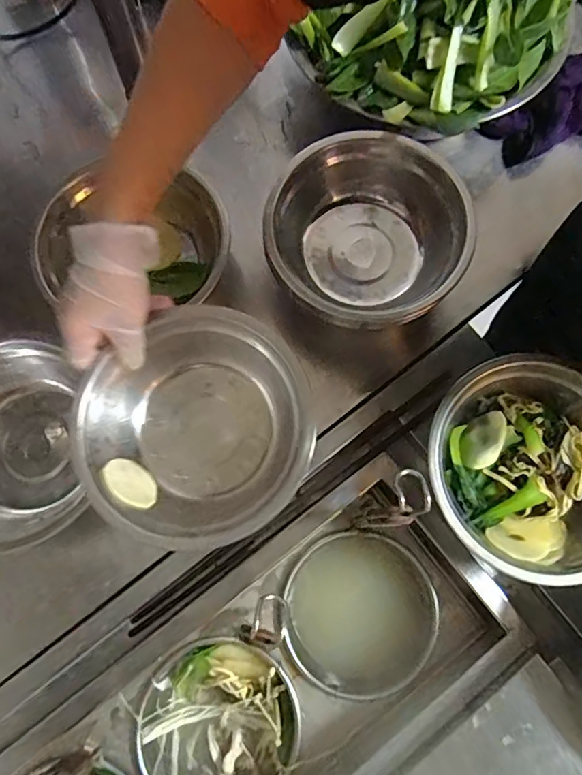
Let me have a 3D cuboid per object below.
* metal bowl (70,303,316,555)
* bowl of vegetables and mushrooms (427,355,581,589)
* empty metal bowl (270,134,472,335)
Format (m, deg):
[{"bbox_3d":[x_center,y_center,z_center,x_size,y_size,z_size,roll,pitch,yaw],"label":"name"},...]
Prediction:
[{"bbox_3d":[-0.078,0.038,0.438,0.188,0.060,0.181,0,76,-1],"label":"metal bowl"},{"bbox_3d":[0.218,0.074,0.471,0.187,0.066,0.188,0,76,-1],"label":"bowl of vegetables and mushrooms"},{"bbox_3d":[0.079,-0.153,0.518,0.198,0.086,0.175,-26,78,-7],"label":"empty metal bowl"}]

